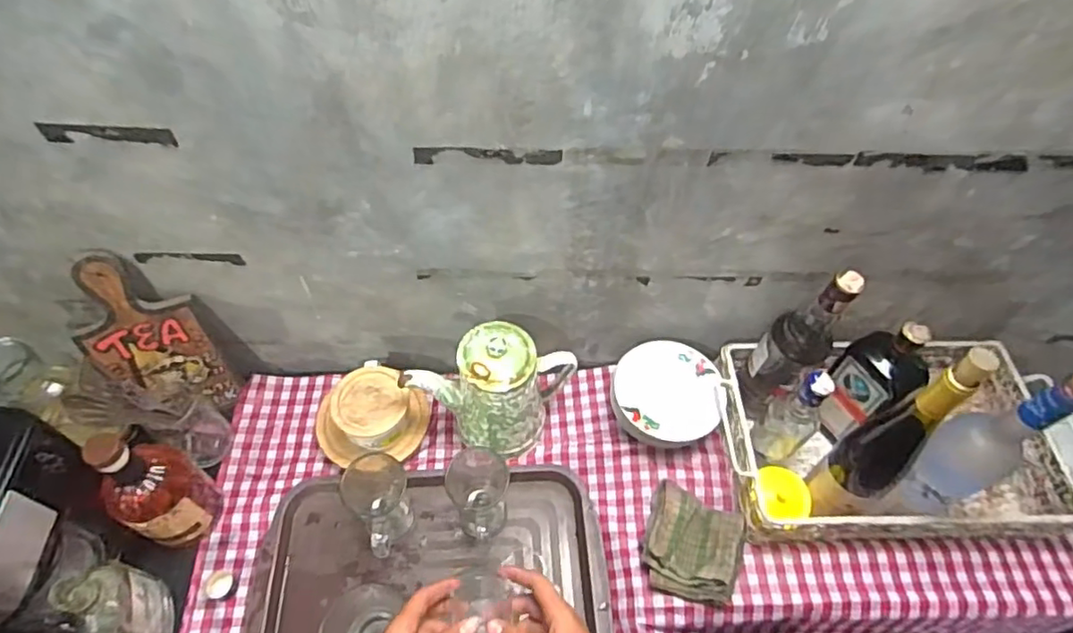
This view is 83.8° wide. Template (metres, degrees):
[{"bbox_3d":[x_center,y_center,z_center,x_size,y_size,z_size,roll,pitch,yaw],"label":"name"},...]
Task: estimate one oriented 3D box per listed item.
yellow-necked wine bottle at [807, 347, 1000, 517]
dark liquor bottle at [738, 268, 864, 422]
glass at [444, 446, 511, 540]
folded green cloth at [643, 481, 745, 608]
[{"bbox_3d":[0.386,0.133,0.637,0.074,0.313,0.070,-27,61,-19],"label":"yellow-necked wine bottle"},{"bbox_3d":[0.314,0.050,0.746,0.077,0.283,0.073,1,56,-2],"label":"dark liquor bottle"},{"bbox_3d":[-0.073,0.230,0.777,0.080,0.107,0.085,-1,56,-4],"label":"glass"},{"bbox_3d":[0.194,0.287,0.753,0.116,0.056,0.126,21,57,11],"label":"folded green cloth"}]

